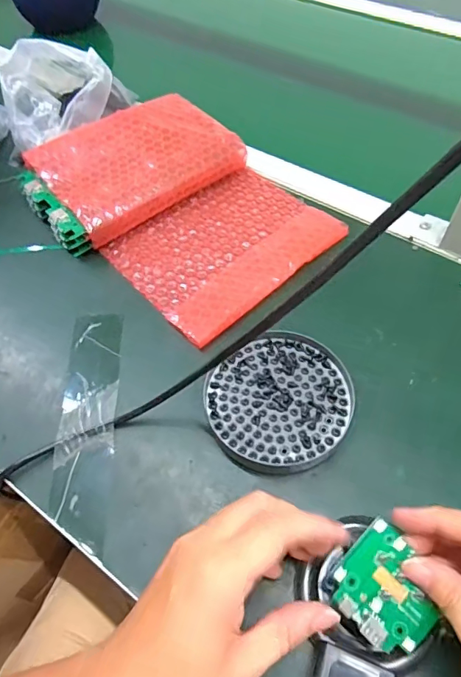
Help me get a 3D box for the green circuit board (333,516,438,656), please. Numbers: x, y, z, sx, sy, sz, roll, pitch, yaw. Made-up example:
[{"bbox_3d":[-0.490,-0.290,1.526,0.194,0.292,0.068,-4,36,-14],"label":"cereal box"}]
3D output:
[{"bbox_3d":[0.091,0.145,0.269,0.053,0.007,0.057,-44,79,-11],"label":"green circuit board"}]

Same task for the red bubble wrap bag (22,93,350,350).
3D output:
[{"bbox_3d":[-0.051,-0.144,0.478,0.207,0.046,0.286,-38,63,-21],"label":"red bubble wrap bag"}]

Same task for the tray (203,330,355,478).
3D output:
[{"bbox_3d":[0.040,0.050,0.369,0.115,0.013,0.107,-1,57,2],"label":"tray"}]

